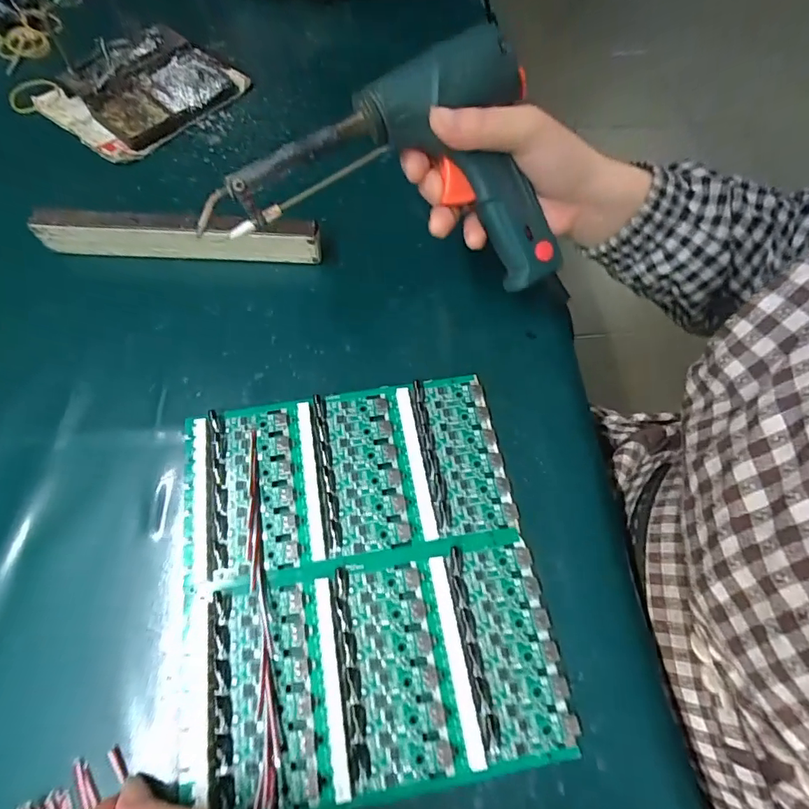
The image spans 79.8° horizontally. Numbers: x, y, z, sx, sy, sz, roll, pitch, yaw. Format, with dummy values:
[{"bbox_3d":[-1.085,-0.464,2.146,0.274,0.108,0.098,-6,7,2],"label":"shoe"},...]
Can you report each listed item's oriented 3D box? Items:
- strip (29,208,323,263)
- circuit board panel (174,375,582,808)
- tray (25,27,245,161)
[{"bbox_3d":[-0.158,-0.120,0.346,0.193,0.032,0.016,2,61,-2],"label":"strip"},{"bbox_3d":[-0.025,0.087,0.267,0.185,0.009,0.205,-7,66,-7],"label":"circuit board panel"},{"bbox_3d":[-0.223,-0.275,0.415,0.106,0.029,0.143,38,66,16],"label":"tray"}]

